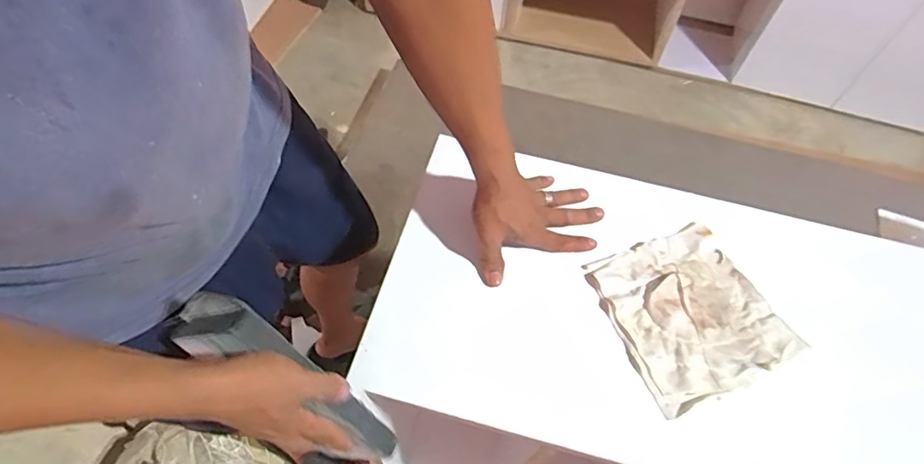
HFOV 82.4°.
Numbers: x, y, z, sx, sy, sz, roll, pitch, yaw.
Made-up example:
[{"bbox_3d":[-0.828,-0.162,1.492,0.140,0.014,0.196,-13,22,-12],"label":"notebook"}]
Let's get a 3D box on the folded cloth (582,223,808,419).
[{"bbox_3d":[0.236,0.080,0.555,0.162,0.018,0.169,-18,61,-14],"label":"folded cloth"}]

